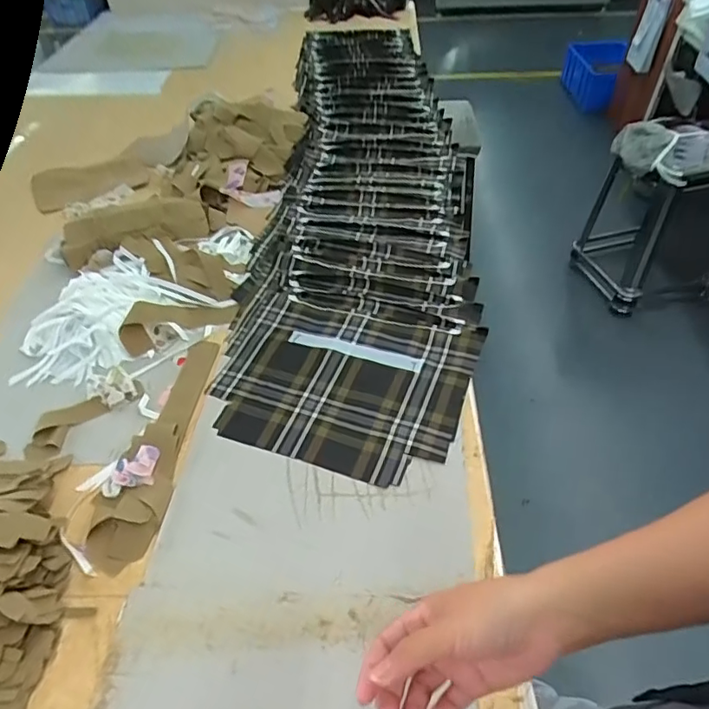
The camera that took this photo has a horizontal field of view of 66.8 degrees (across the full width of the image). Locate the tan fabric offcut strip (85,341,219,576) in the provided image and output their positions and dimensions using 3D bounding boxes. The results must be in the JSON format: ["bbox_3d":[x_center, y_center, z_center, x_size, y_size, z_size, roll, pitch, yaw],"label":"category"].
[{"bbox_3d":[-0.263,0.105,0.723,0.084,0.020,0.357,3,48,5],"label":"tan fabric offcut strip"}]

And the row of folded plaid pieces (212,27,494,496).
[{"bbox_3d":[0.025,-0.421,1.194,0.402,0.044,1.545,1,47,3],"label":"row of folded plaid pieces"}]

